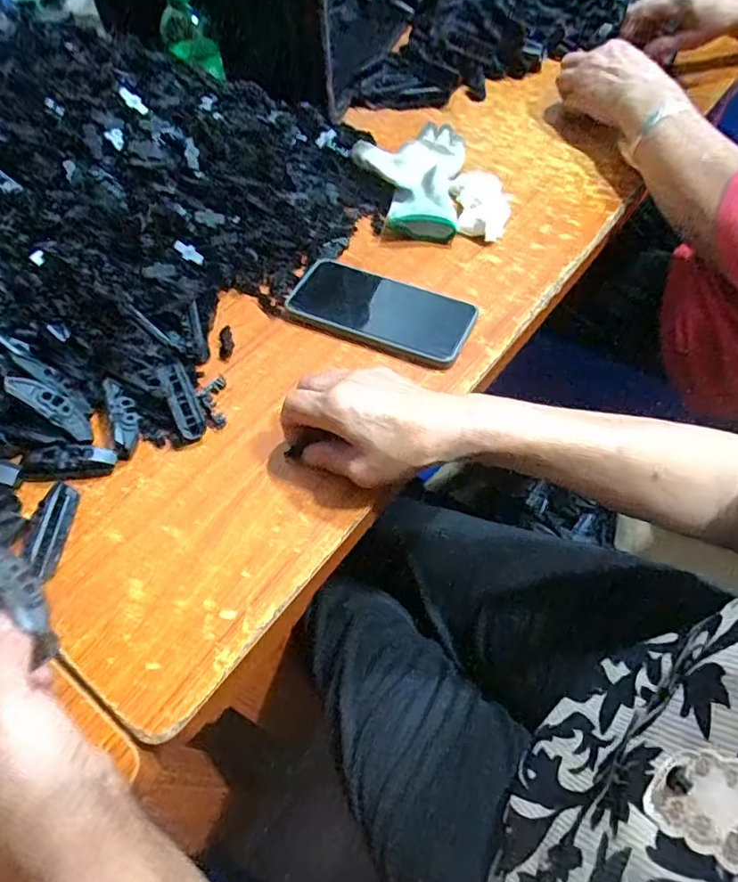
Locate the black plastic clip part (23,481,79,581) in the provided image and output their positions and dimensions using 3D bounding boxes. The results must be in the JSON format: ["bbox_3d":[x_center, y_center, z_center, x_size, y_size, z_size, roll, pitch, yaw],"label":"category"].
[{"bbox_3d":[-0.222,0.061,0.385,0.017,0.017,0.066,0,57,3],"label":"black plastic clip part"}]

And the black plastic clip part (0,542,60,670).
[{"bbox_3d":[-0.197,0.085,0.310,0.020,0.011,0.082,-41,73,-21],"label":"black plastic clip part"}]

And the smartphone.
[{"bbox_3d":[0.013,-0.123,0.496,0.163,0.011,0.081,22,57,16],"label":"smartphone"}]

